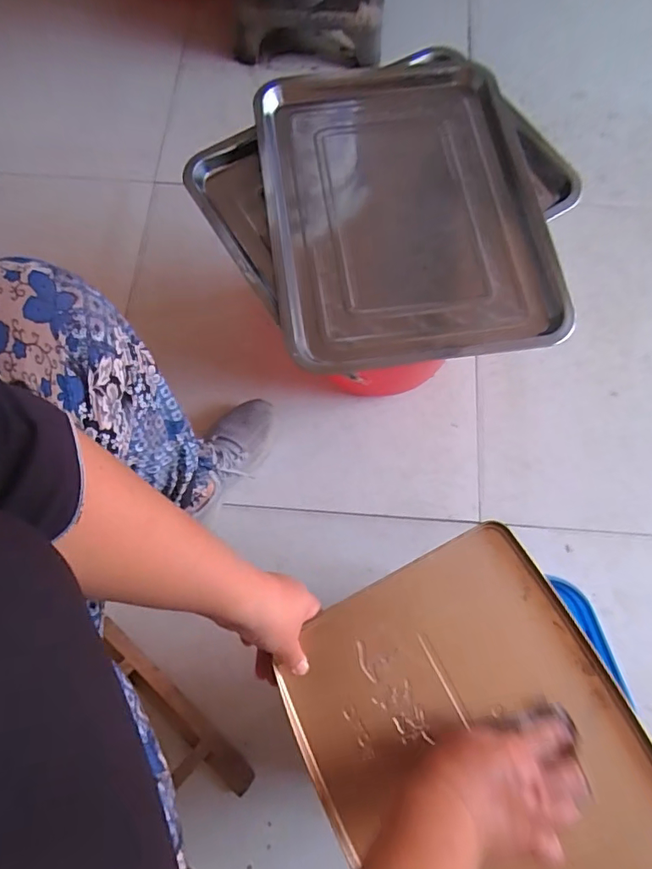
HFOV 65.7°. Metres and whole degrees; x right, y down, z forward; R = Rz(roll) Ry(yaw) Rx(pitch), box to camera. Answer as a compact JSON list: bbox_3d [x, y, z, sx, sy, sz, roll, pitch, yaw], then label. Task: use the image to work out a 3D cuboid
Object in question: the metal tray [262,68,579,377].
[{"bbox_3d":[0.079,-0.246,0.547,0.280,0.024,0.376,-8,73,-1],"label":"metal tray"}]

